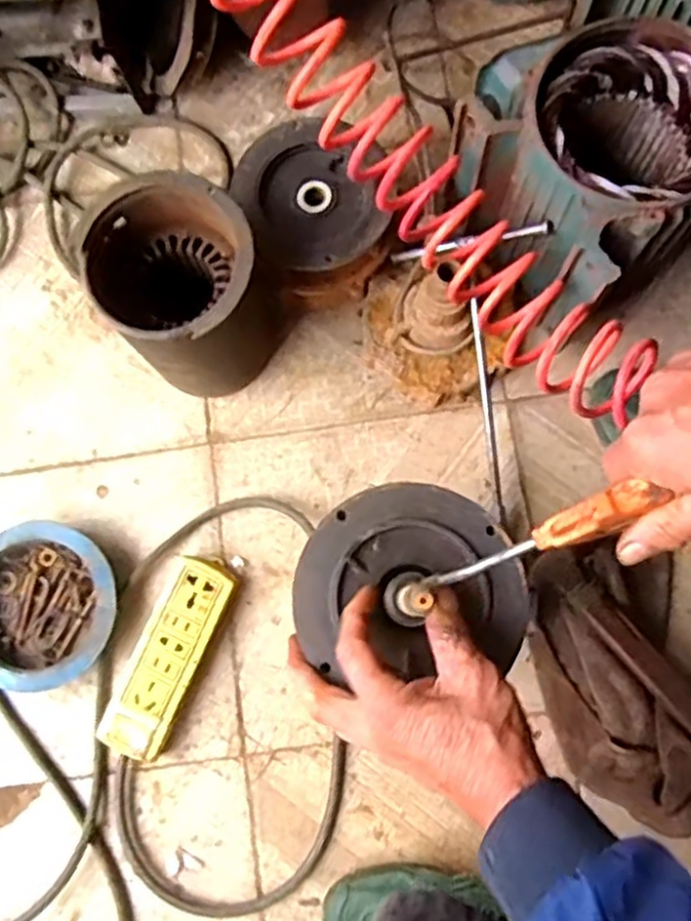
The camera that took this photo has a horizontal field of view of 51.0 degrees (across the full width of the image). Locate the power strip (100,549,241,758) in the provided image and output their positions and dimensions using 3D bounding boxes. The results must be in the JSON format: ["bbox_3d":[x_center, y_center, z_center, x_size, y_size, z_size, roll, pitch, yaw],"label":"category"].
[{"bbox_3d":[-0.168,0.182,0.684,0.063,0.028,0.187,23,82,6],"label":"power strip"}]

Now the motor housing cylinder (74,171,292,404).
[{"bbox_3d":[-0.135,-0.153,0.660,0.131,0.196,0.145,43,84,8],"label":"motor housing cylinder"}]

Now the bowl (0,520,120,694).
[{"bbox_3d":[-0.297,0.141,0.702,0.150,0.053,0.154,0,80,2],"label":"bowl"}]

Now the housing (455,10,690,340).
[{"bbox_3d":[0.197,-0.260,0.623,0.192,0.165,0.215,-40,81,-5],"label":"housing"}]

